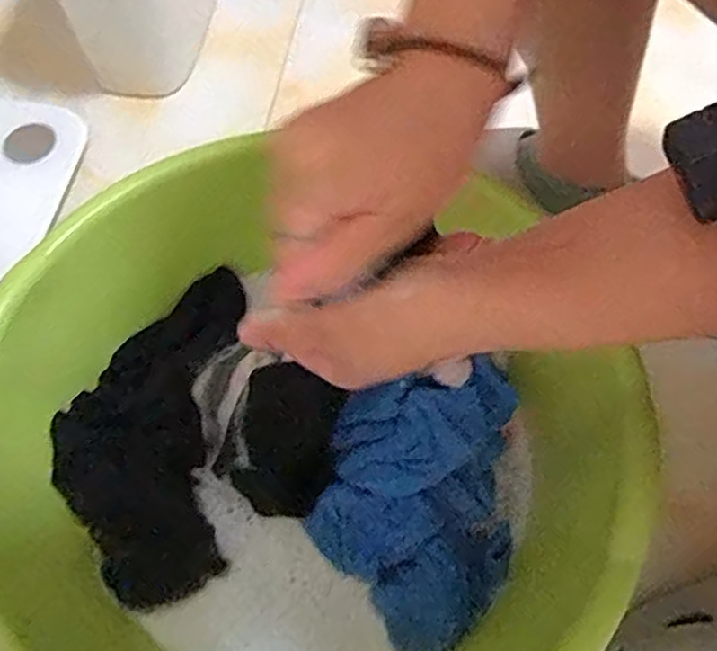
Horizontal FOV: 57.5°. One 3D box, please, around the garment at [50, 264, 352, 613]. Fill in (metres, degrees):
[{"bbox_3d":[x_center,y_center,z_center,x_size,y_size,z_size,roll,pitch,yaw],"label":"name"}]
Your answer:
[{"bbox_3d":[-0.136,0.088,0.541,0.229,0.051,0.212,-41,69,-18],"label":"garment"}]

